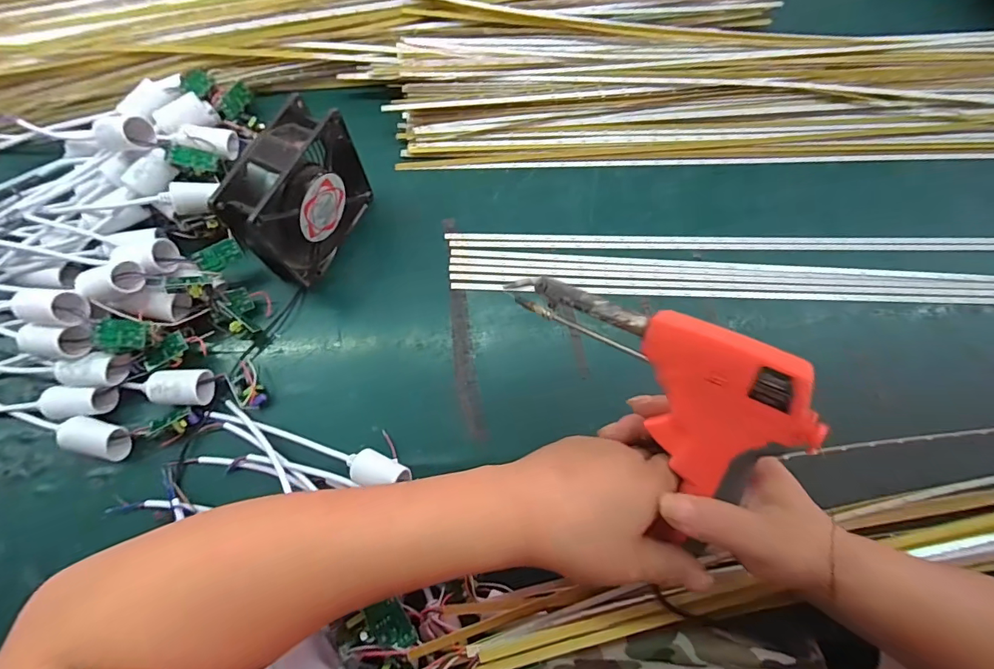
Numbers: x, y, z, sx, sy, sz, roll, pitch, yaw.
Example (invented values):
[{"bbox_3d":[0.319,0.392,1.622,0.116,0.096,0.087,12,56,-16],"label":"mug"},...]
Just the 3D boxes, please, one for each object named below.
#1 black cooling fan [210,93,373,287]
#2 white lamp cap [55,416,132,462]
[{"bbox_3d":[-0.165,-0.117,0.393,0.049,0.119,0.121,31,75,9],"label":"black cooling fan"},{"bbox_3d":[-0.327,0.085,0.372,0.048,0.031,0.027,13,73,4],"label":"white lamp cap"}]

